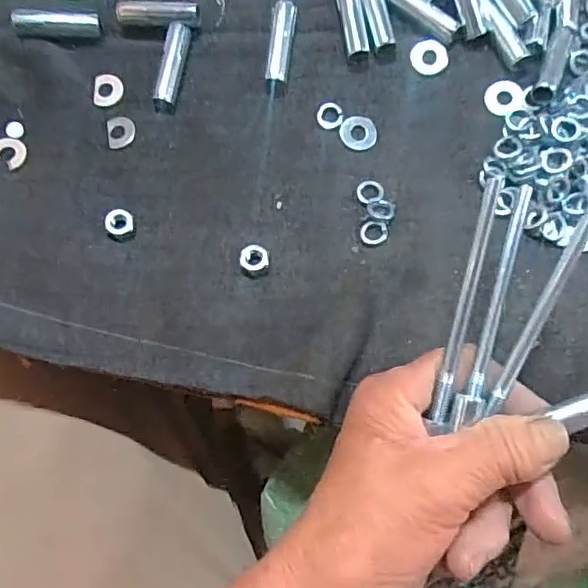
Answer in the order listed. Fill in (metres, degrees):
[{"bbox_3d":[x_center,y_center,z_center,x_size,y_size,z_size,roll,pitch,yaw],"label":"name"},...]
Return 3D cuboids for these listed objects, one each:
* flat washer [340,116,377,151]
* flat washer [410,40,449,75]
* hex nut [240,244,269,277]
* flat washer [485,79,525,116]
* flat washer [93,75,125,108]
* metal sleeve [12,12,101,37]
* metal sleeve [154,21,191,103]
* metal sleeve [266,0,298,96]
[{"bbox_3d":[0.033,-0.083,0.291,0.018,0.004,0.018,-5,80,-7],"label":"flat washer"},{"bbox_3d":[0.071,-0.124,0.297,0.019,0.004,0.018,0,78,1],"label":"flat washer"},{"bbox_3d":[-0.019,-0.016,0.269,0.014,0.005,0.016,-6,78,0],"label":"hex nut"},{"bbox_3d":[0.107,-0.101,0.288,0.018,0.004,0.019,-6,78,0],"label":"flat washer"},{"bbox_3d":[-0.099,-0.109,0.302,0.015,0.004,0.019,-1,78,1],"label":"flat washer"},{"bbox_3d":[-0.125,-0.143,0.301,0.042,0.011,0.013,-3,78,1],"label":"metal sleeve"},{"bbox_3d":[-0.065,-0.122,0.298,0.012,0.009,0.042,11,79,4],"label":"metal sleeve"},{"bbox_3d":[-0.007,-0.128,0.295,0.012,0.012,0.046,7,78,3],"label":"metal sleeve"}]

